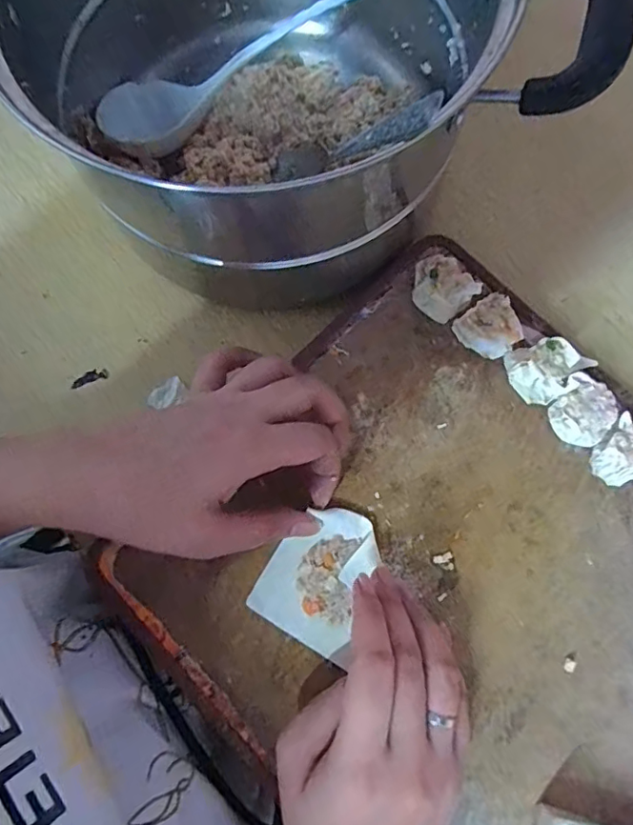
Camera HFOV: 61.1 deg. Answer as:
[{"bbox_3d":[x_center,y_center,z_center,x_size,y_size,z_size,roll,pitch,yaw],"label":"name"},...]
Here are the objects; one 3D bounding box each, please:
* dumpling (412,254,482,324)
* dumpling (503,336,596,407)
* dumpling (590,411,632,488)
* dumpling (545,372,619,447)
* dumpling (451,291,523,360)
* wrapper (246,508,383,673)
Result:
[{"bbox_3d":[0.076,-0.076,0.327,0.030,0.026,0.038,-32,78,-7],"label":"dumpling"},{"bbox_3d":[0.132,-0.025,0.315,0.036,0.026,0.036,-33,78,-7],"label":"dumpling"},{"bbox_3d":[0.174,0.024,0.304,0.030,0.023,0.034,42,80,10],"label":"dumpling"},{"bbox_3d":[0.154,0.000,0.310,0.032,0.024,0.031,0,76,0],"label":"dumpling"},{"bbox_3d":[0.102,-0.049,0.322,0.031,0.023,0.031,-24,77,-5],"label":"dumpling"},{"bbox_3d":[0.003,0.089,0.296,0.057,0.011,0.073,30,78,7],"label":"wrapper"}]

